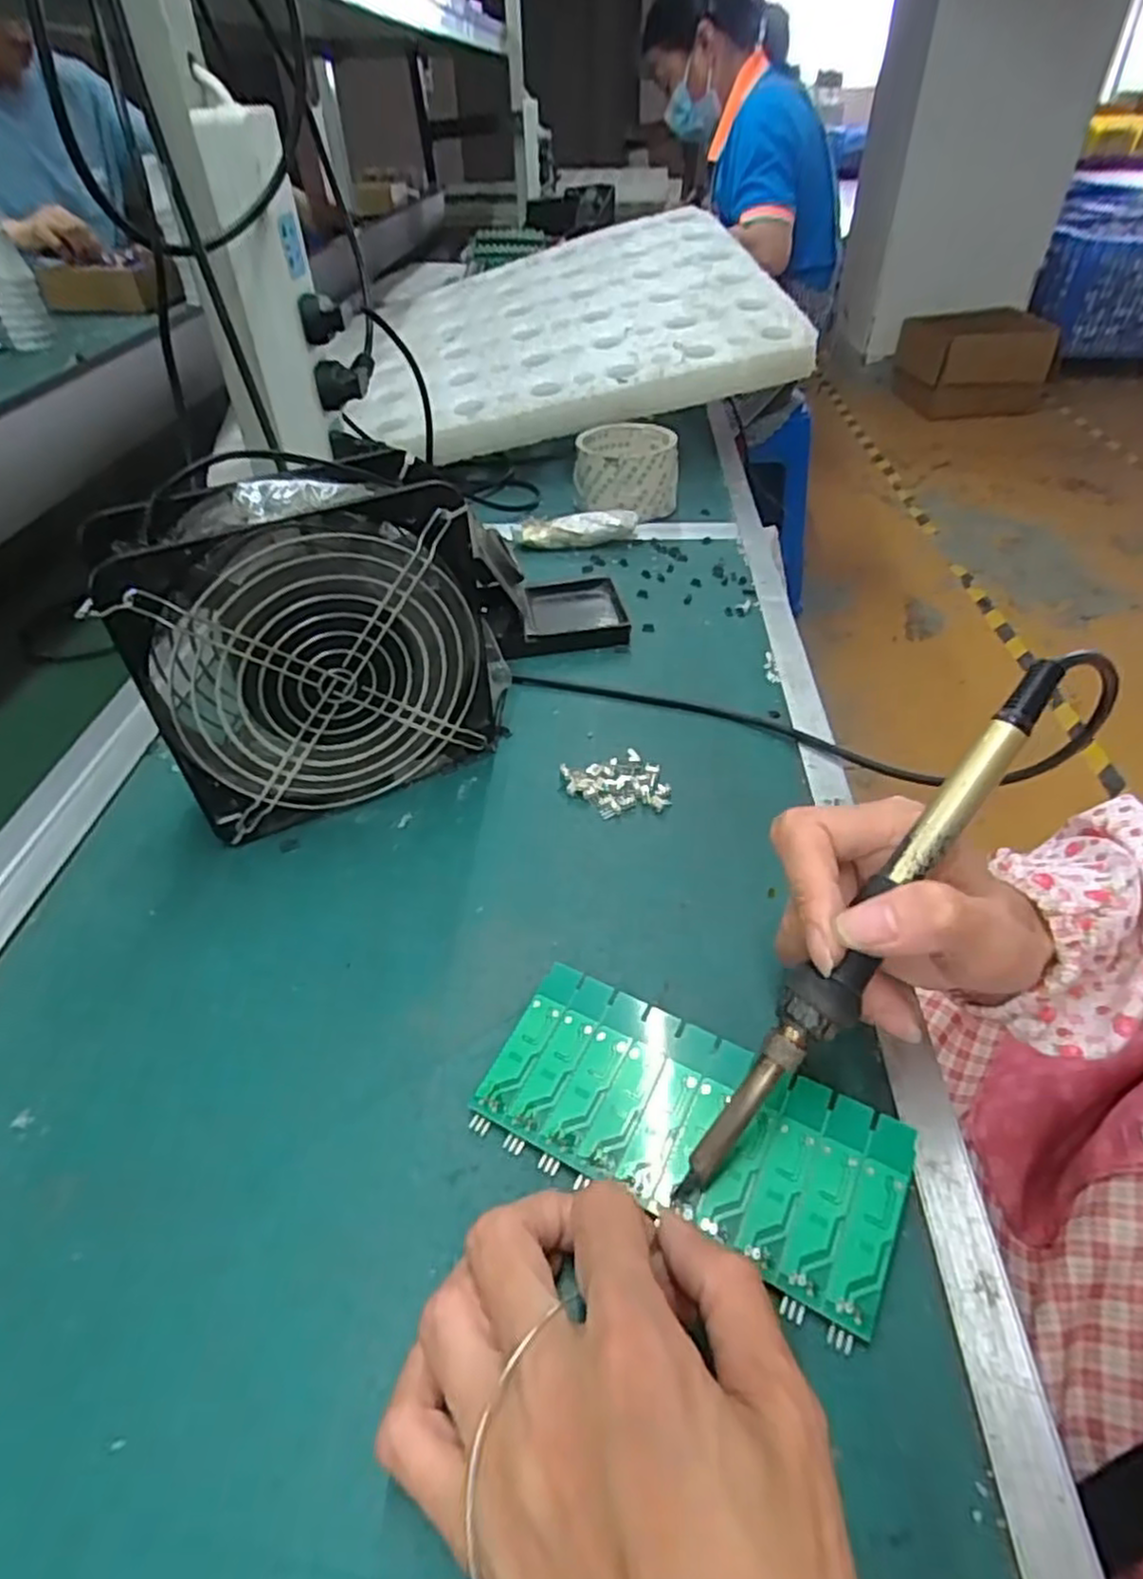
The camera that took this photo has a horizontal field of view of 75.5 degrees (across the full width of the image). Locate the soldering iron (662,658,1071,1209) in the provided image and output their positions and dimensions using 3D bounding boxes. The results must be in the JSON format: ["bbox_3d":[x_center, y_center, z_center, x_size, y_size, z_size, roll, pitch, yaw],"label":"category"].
[{"bbox_3d":[0.094,0.045,0.233,0.019,0.017,0.202,34,87,32],"label":"soldering iron"}]

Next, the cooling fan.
[{"bbox_3d":[-0.115,-0.065,0.349,0.154,0.153,0.049,-22,47,-19],"label":"cooling fan"}]

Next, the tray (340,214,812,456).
[{"bbox_3d":[-0.015,-0.476,0.748,0.412,0.052,0.388,-14,54,1],"label":"tray"}]

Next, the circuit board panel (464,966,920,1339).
[{"bbox_3d":[0.039,0.112,0.253,0.138,0.008,0.061,20,48,23],"label":"circuit board panel"}]

